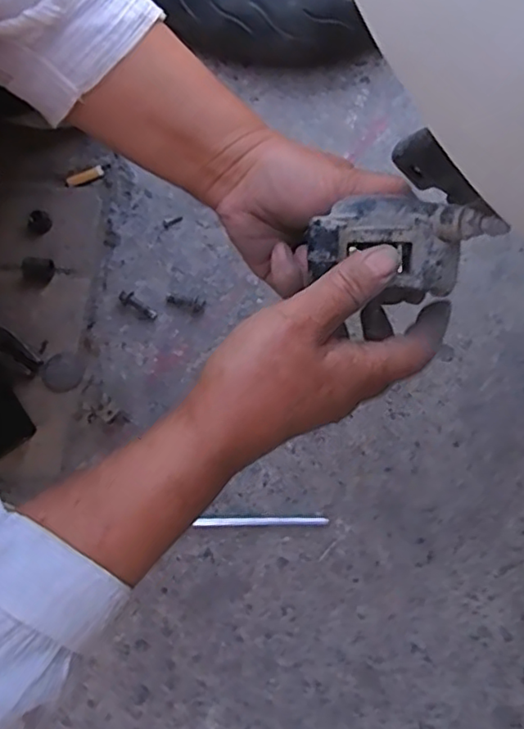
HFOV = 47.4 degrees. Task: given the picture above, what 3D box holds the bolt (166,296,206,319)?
[{"bbox_3d":[-0.072,-0.058,0.566,0.038,0.006,0.018,25,77,8],"label":"bolt"}]

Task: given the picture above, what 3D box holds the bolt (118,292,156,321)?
[{"bbox_3d":[-0.118,-0.055,0.567,0.039,0.010,0.014,38,79,11],"label":"bolt"}]

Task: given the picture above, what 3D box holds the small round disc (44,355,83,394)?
[{"bbox_3d":[-0.190,0.009,0.570,0.035,0.004,0.035,0,75,2],"label":"small round disc"}]

